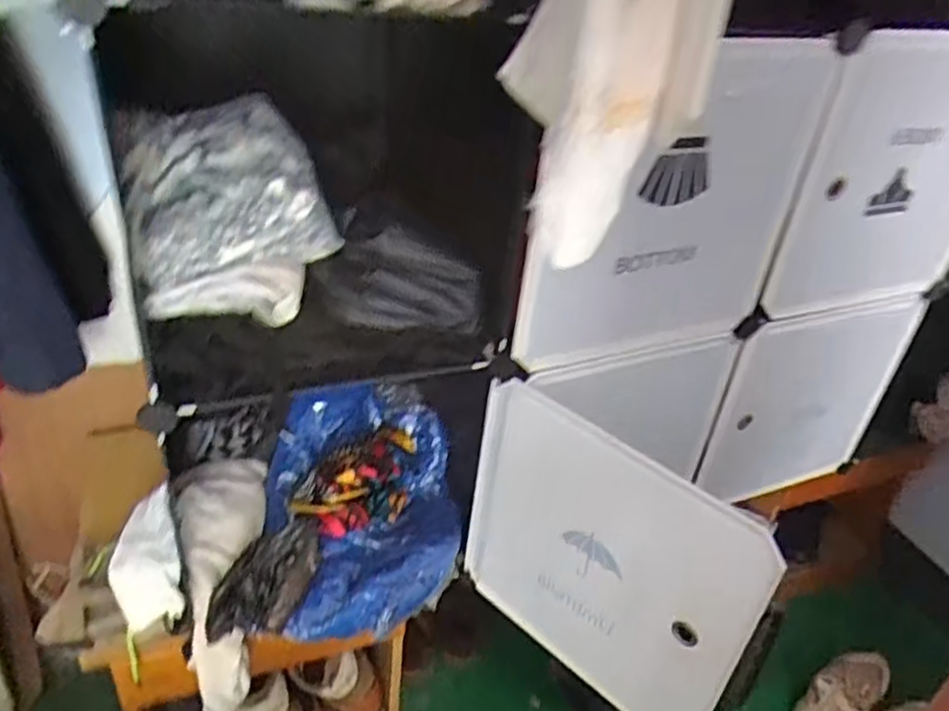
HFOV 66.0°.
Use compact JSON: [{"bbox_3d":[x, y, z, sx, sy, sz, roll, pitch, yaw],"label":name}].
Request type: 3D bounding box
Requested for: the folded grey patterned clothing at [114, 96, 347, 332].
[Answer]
[{"bbox_3d":[-0.242,-0.152,0.724,0.185,0.153,0.184,-10,36,-22],"label":"folded grey patterned clothing"}]

